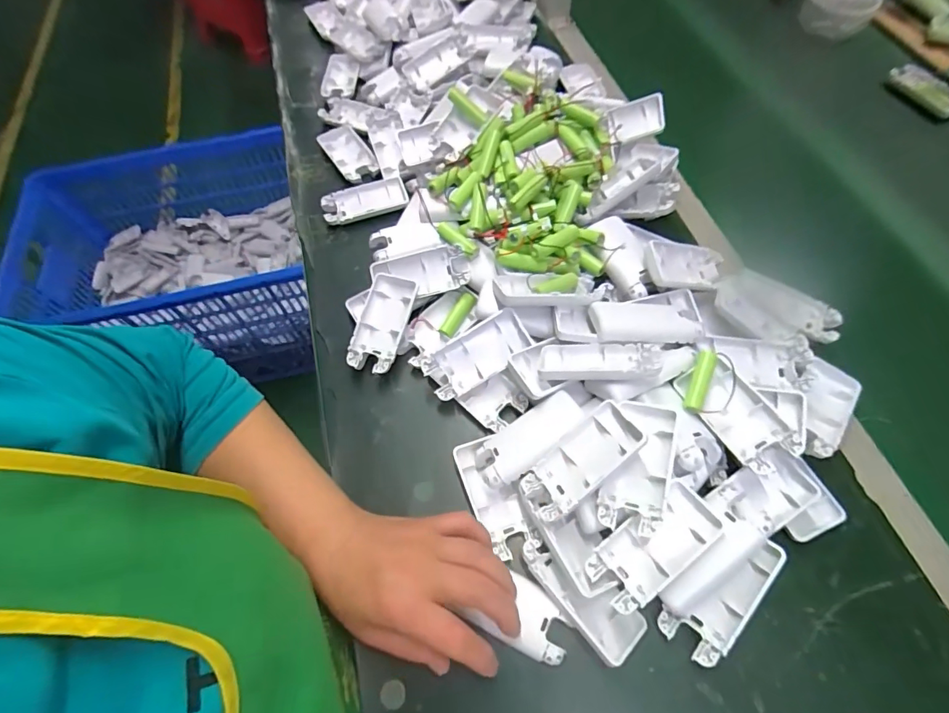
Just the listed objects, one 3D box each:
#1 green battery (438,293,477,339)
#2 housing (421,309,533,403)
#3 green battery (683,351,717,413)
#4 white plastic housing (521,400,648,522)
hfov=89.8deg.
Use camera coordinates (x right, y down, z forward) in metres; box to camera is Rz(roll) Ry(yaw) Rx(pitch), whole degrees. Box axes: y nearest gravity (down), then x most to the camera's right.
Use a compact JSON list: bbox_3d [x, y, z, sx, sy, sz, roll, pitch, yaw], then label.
[{"bbox_3d":[-0.016,-0.039,0.464,0.016,0.016,0.051,28,67,17],"label":"green battery"},{"bbox_3d":[0.002,-0.002,0.422,0.094,0.018,0.045,-35,92,3],"label":"housing"},{"bbox_3d":[0.178,0.020,0.377,0.016,0.014,0.053,22,65,14],"label":"green battery"},{"bbox_3d":[0.079,0.077,0.350,0.093,0.024,0.040,-44,66,8],"label":"white plastic housing"}]

